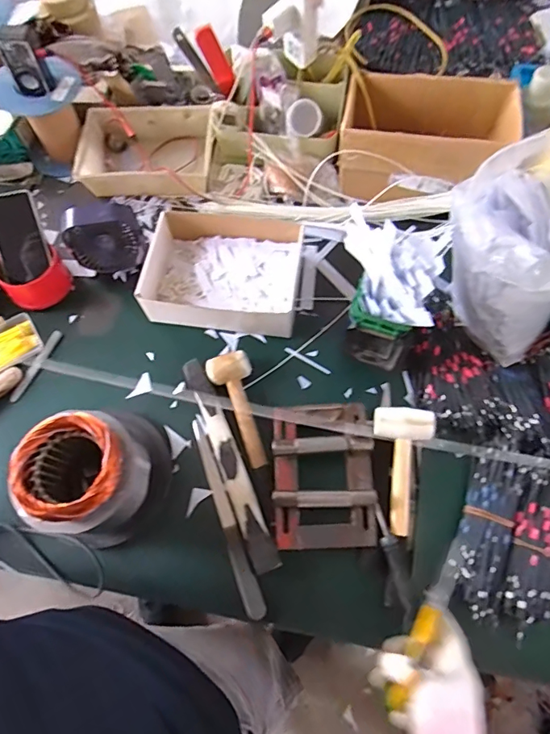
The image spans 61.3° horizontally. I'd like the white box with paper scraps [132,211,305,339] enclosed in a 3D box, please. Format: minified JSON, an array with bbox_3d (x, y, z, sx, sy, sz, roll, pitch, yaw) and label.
[{"bbox_3d":[-0.080,-0.163,0.769,0.243,0.066,0.211,4,68,4],"label":"white box with paper scraps"}]

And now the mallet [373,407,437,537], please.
[{"bbox_3d":[0.174,0.143,0.651,0.090,0.051,0.175,7,69,5],"label":"mallet"}]

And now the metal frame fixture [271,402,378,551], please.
[{"bbox_3d":[0.068,0.147,0.655,0.136,0.048,0.201,-1,68,1],"label":"metal frame fixture"}]

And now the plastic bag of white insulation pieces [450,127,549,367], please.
[{"bbox_3d":[0.349,-0.175,0.644,0.196,0.232,0.226,39,76,15],"label":"plastic bag of white insulation pieces"}]

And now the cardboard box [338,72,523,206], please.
[{"bbox_3d":[0.252,-0.387,0.811,0.282,0.130,0.166,6,69,4],"label":"cardboard box"}]

